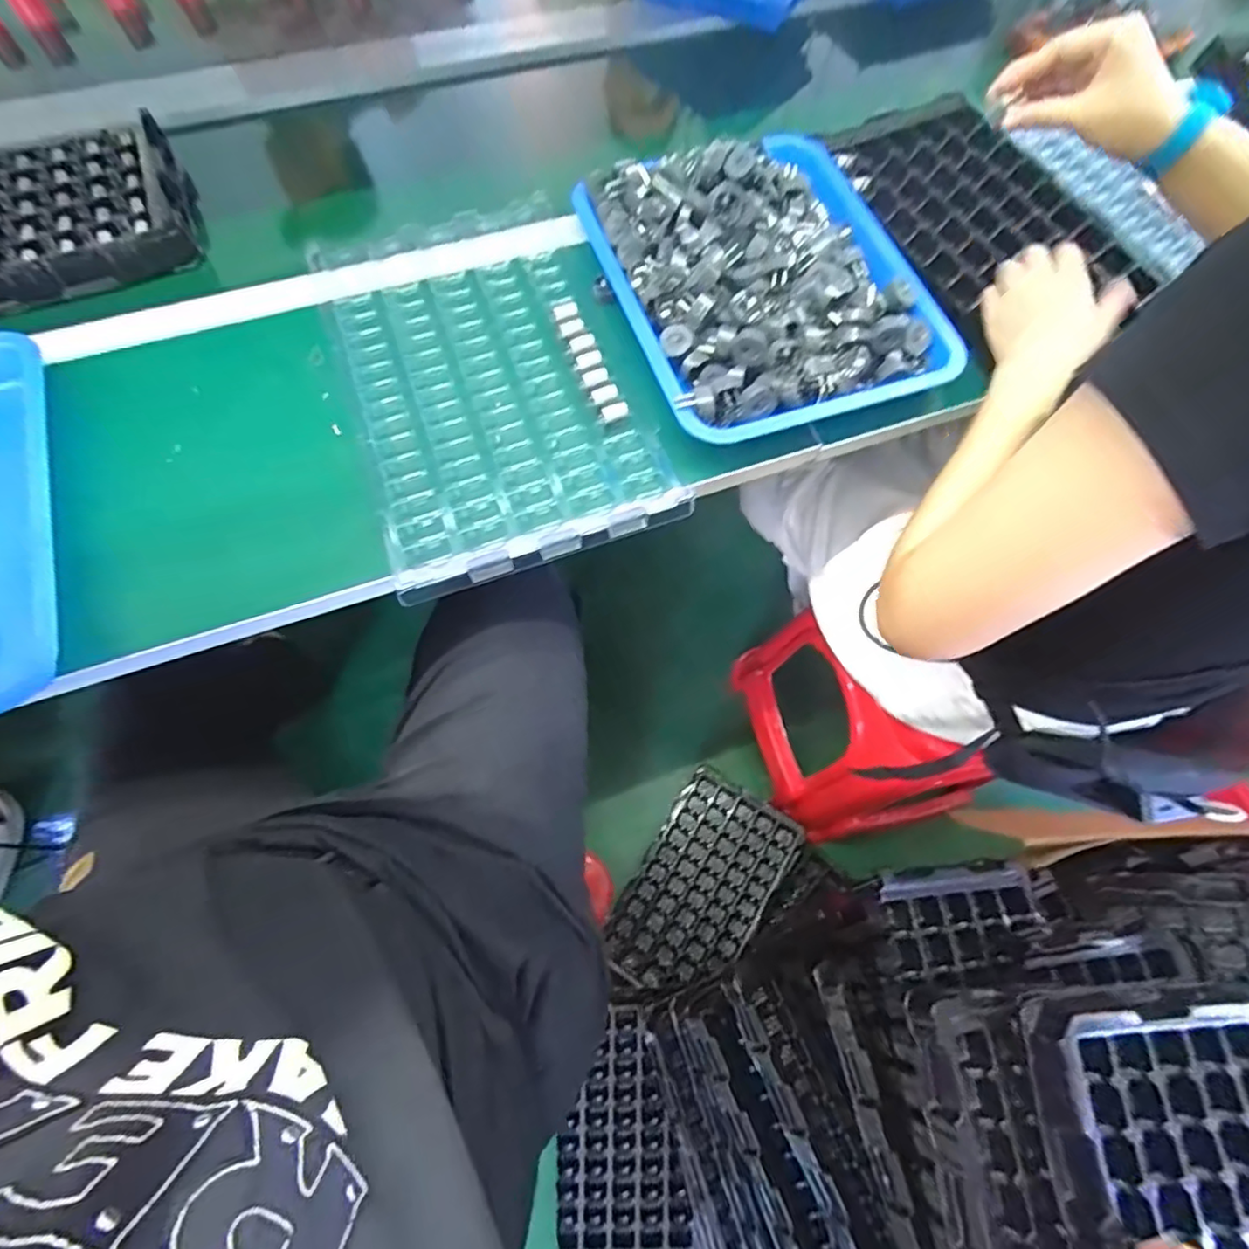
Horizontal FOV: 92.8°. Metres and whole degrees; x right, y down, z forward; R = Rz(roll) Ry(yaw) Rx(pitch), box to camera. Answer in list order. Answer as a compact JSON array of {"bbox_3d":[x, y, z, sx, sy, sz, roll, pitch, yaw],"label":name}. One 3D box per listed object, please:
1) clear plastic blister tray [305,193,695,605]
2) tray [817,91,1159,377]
[{"bbox_3d":[-0.118,-0.214,0.513,0.229,0.042,0.370,-19,69,-9],"label":"clear plastic blister tray"},{"bbox_3d":[0.342,-0.401,0.575,0.216,0.033,0.283,-26,70,-11],"label":"tray"}]

